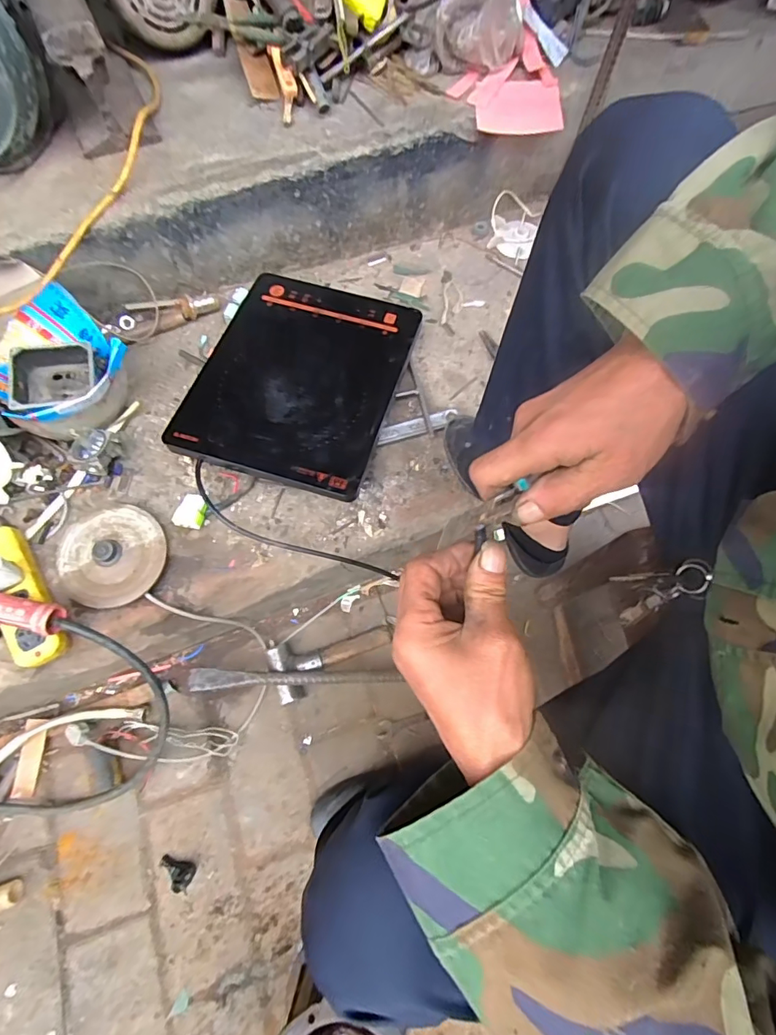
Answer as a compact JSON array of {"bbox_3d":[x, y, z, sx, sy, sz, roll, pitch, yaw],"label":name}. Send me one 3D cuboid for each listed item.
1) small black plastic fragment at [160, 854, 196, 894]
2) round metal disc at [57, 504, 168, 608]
[{"bbox_3d":[-0.301,0.502,0.673,0.054,0.028,0.031,13,70,5],"label":"small black plastic fragment"},{"bbox_3d":[-0.388,0.047,0.662,0.145,0.030,0.140,0,70,0],"label":"round metal disc"}]

